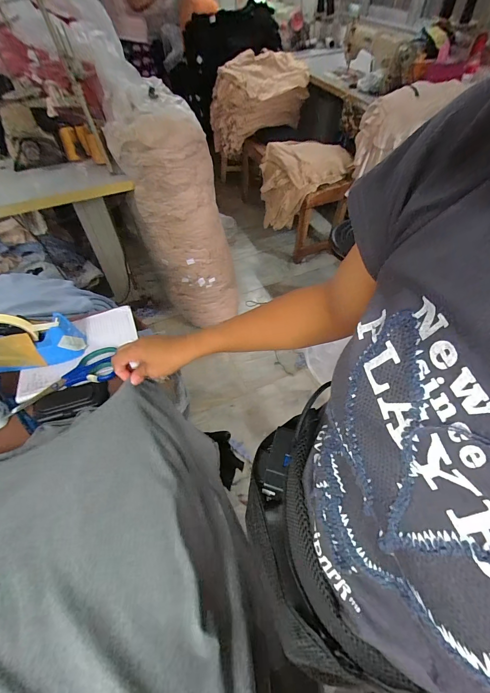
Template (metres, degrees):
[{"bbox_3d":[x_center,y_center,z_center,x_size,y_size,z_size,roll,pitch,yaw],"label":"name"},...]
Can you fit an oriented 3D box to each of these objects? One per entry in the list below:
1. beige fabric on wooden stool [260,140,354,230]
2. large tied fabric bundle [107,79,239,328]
[{"bbox_3d":[0.319,-0.868,1.667,0.441,0.340,0.285,-12,55,-9],"label":"beige fabric on wooden stool"},{"bbox_3d":[-0.263,-0.506,1.347,0.368,0.895,0.322,-17,55,-12],"label":"large tied fabric bundle"}]

